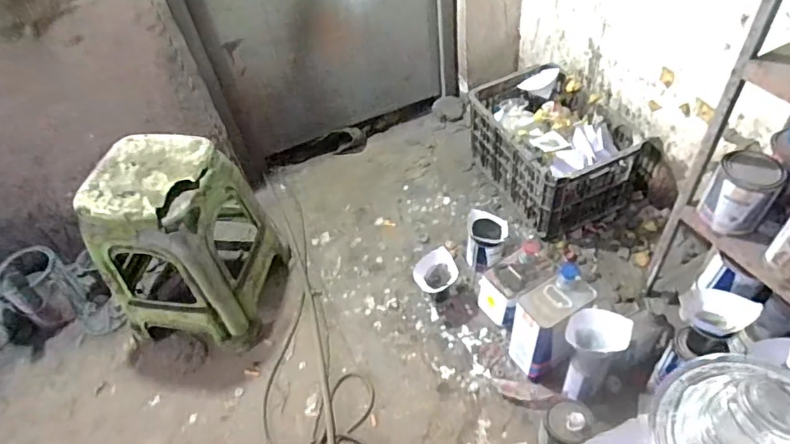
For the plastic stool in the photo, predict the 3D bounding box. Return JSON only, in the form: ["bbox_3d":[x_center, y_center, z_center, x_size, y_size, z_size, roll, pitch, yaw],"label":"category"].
[{"bbox_3d":[-0.533,0.043,1.395,0.331,0.466,0.375,5,49,10],"label":"plastic stool"}]

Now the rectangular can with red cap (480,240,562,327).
[{"bbox_3d":[0.327,0.172,1.419,0.185,0.171,0.117,-25,50,-14],"label":"rectangular can with red cap"}]

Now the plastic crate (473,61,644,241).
[{"bbox_3d":[0.479,-0.249,1.677,0.353,0.234,0.523,-24,50,-13],"label":"plastic crate"}]

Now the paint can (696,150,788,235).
[{"bbox_3d":[0.640,-0.053,0.979,0.101,0.124,0.101,-4,48,4],"label":"paint can"}]

